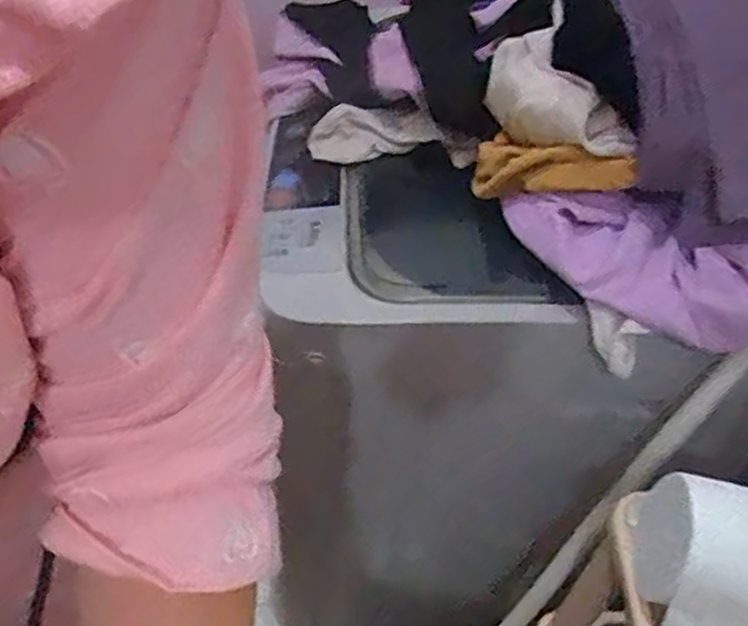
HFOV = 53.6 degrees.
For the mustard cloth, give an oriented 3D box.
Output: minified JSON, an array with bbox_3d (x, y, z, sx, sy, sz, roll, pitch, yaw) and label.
[{"bbox_3d":[0.129,-0.110,0.559,0.129,0.044,0.048,11,43,37],"label":"mustard cloth"}]

